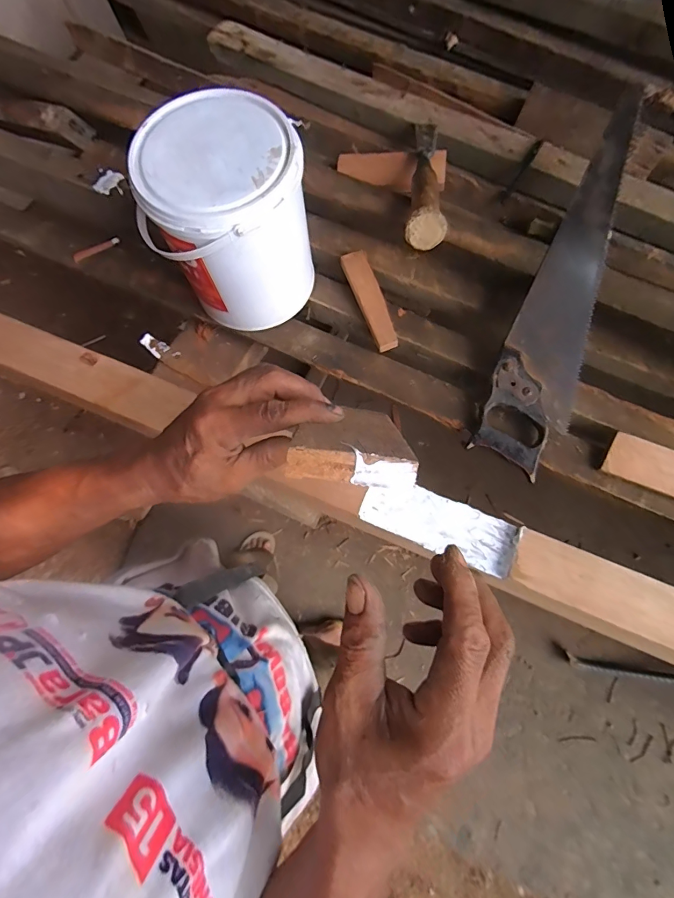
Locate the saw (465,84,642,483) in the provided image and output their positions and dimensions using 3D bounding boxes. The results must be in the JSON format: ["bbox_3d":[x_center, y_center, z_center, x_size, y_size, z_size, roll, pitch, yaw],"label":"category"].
[{"bbox_3d":[0.286,-0.194,0.520,0.102,0.020,0.441,18,94,5],"label":"saw"}]

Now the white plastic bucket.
[{"bbox_3d":[-0.132,-0.281,0.520,0.189,0.185,0.183,-11,76,-3],"label":"white plastic bucket"}]

